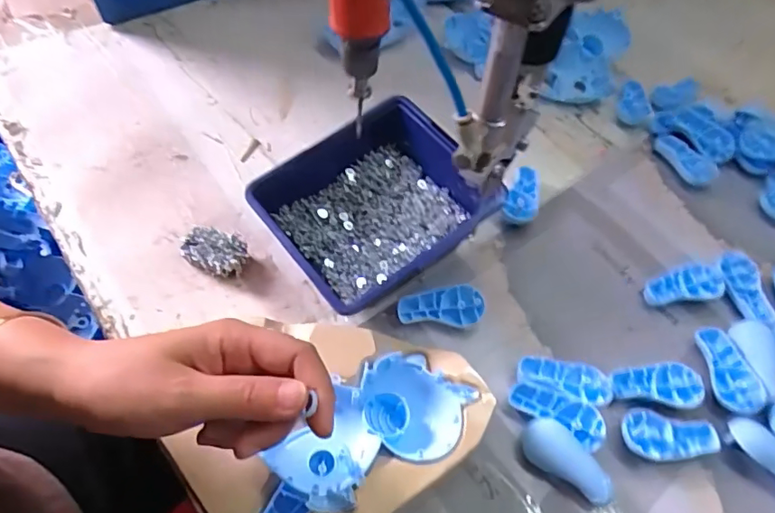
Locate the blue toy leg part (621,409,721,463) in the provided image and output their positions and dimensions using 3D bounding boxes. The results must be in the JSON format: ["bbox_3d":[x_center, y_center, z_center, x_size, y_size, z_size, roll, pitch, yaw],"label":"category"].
[{"bbox_3d":[0.206,0.131,0.388,0.070,0.012,0.035,1,56,-3],"label":"blue toy leg part"}]

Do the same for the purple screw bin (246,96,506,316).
[{"bbox_3d":[-0.010,-0.035,0.450,0.165,0.076,0.145,-33,64,-22],"label":"purple screw bin"}]

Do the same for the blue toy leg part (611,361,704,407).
[{"bbox_3d":[0.207,0.098,0.408,0.067,0.010,0.031,3,56,-2],"label":"blue toy leg part"}]

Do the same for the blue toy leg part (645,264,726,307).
[{"bbox_3d":[0.257,0.026,0.461,0.068,0.017,0.028,-5,57,-7],"label":"blue toy leg part"}]

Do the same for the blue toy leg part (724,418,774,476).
[{"bbox_3d":[0.276,0.146,0.380,0.019,0.020,0.065,-29,63,-20],"label":"blue toy leg part"}]

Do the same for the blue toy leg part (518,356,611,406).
[{"bbox_3d":[0.135,0.095,0.407,0.071,0.016,0.034,12,57,4],"label":"blue toy leg part"}]

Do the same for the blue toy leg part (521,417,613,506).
[{"bbox_3d":[0.125,0.140,0.369,0.064,0.018,0.030,33,61,17],"label":"blue toy leg part"}]

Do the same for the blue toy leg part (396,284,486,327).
[{"bbox_3d":[0.043,0.041,0.430,0.067,0.022,0.028,-5,57,-7],"label":"blue toy leg part"}]

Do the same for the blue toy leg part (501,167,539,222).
[{"bbox_3d":[0.130,-0.057,0.506,0.031,0.020,0.062,18,57,8],"label":"blue toy leg part"}]

